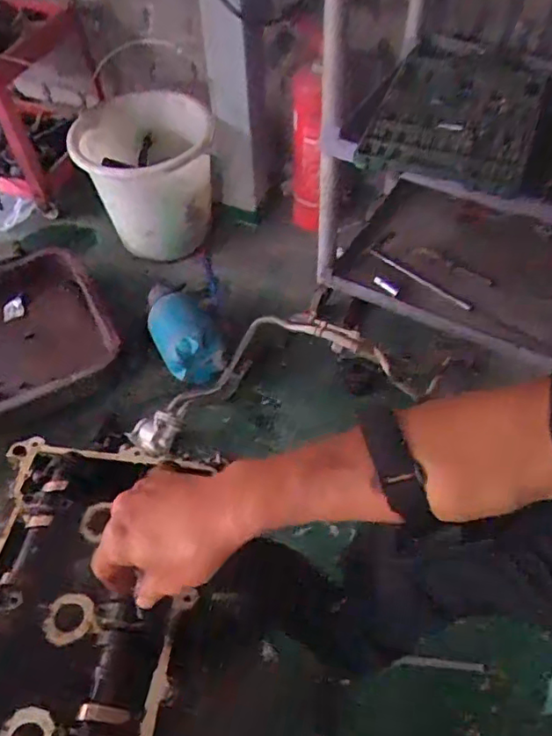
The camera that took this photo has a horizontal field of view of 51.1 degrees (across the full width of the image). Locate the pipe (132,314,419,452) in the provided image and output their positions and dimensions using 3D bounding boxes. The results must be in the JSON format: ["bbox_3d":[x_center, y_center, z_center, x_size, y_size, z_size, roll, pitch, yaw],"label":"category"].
[{"bbox_3d":[-0.031,0.008,1.220,0.558,0.096,0.250,-10,53,-7],"label":"pipe"}]

